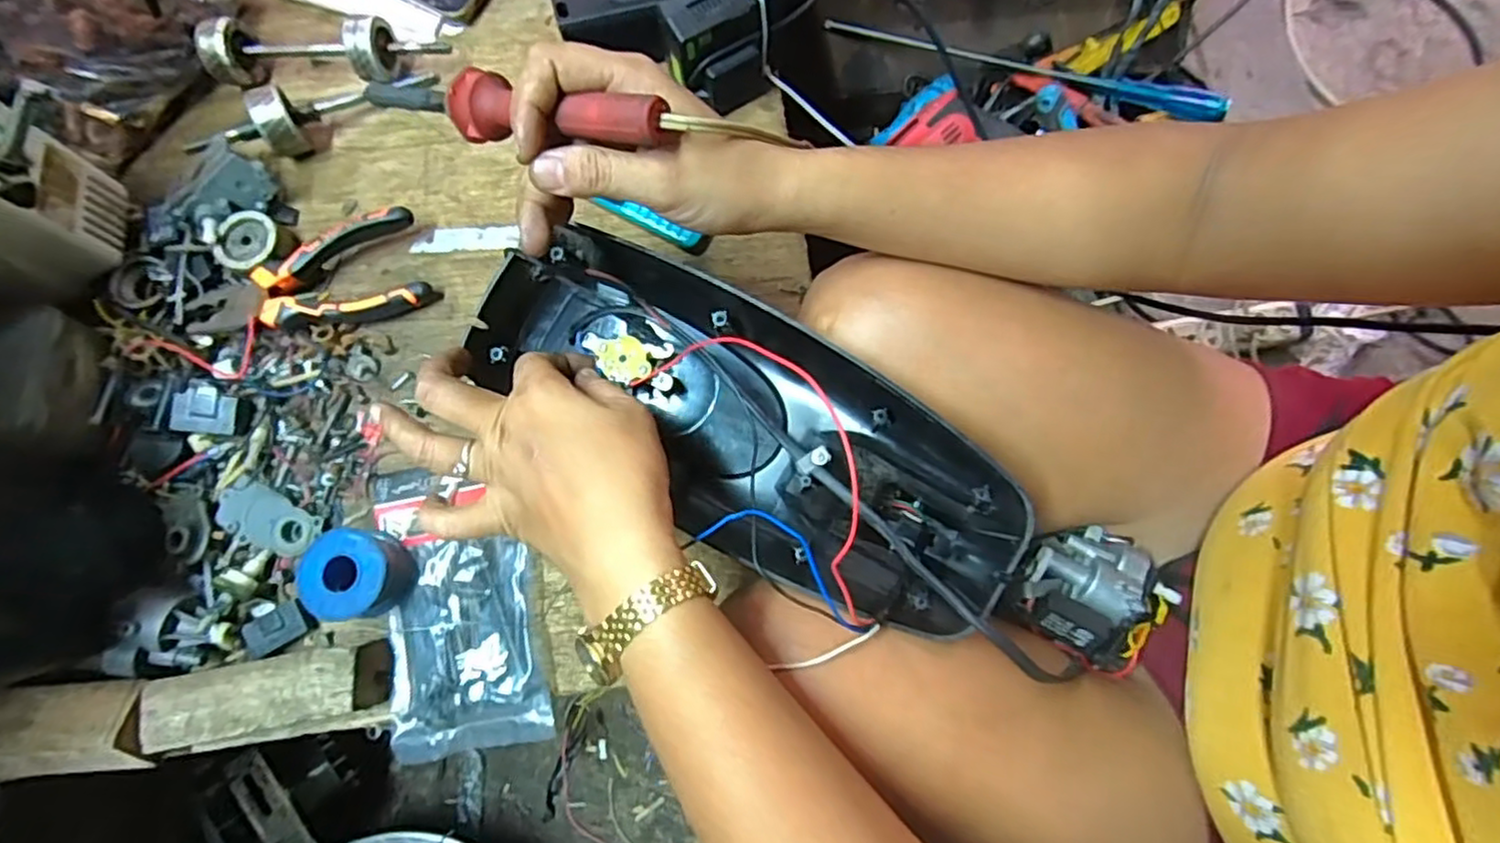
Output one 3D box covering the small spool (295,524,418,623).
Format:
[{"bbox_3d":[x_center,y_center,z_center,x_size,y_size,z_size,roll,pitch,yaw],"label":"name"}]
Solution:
[{"bbox_3d":[-0.242,0.093,0.429,0.063,0.028,0.053,4,78,2],"label":"small spool"}]

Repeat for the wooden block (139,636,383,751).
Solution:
[{"bbox_3d":[-0.283,0.159,0.412,0.124,0.029,0.040,-10,77,-1],"label":"wooden block"}]

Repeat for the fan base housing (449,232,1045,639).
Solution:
[{"bbox_3d":[-0.006,0.002,0.366,0.296,0.063,0.110,34,80,12],"label":"fan base housing"}]

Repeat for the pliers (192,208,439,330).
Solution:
[{"bbox_3d":[-0.293,-0.088,0.469,0.148,0.028,0.063,-21,78,-3],"label":"pliers"}]

